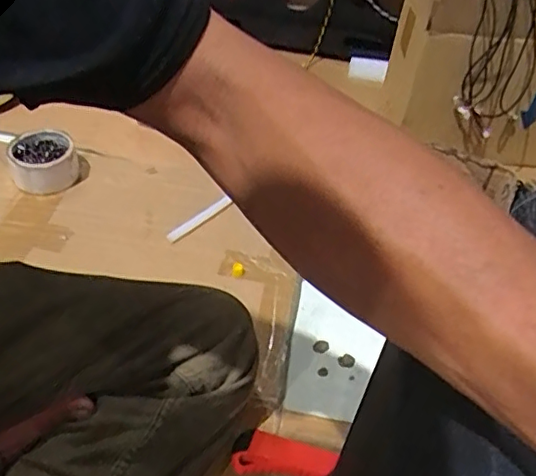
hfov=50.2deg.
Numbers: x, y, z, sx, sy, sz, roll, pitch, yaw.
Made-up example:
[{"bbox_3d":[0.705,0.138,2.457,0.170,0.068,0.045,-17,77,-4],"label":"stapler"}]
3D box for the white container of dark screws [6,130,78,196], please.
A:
[{"bbox_3d":[-0.314,-0.105,0.799,0.084,0.048,0.091,4,43,-3],"label":"white container of dark screws"}]

